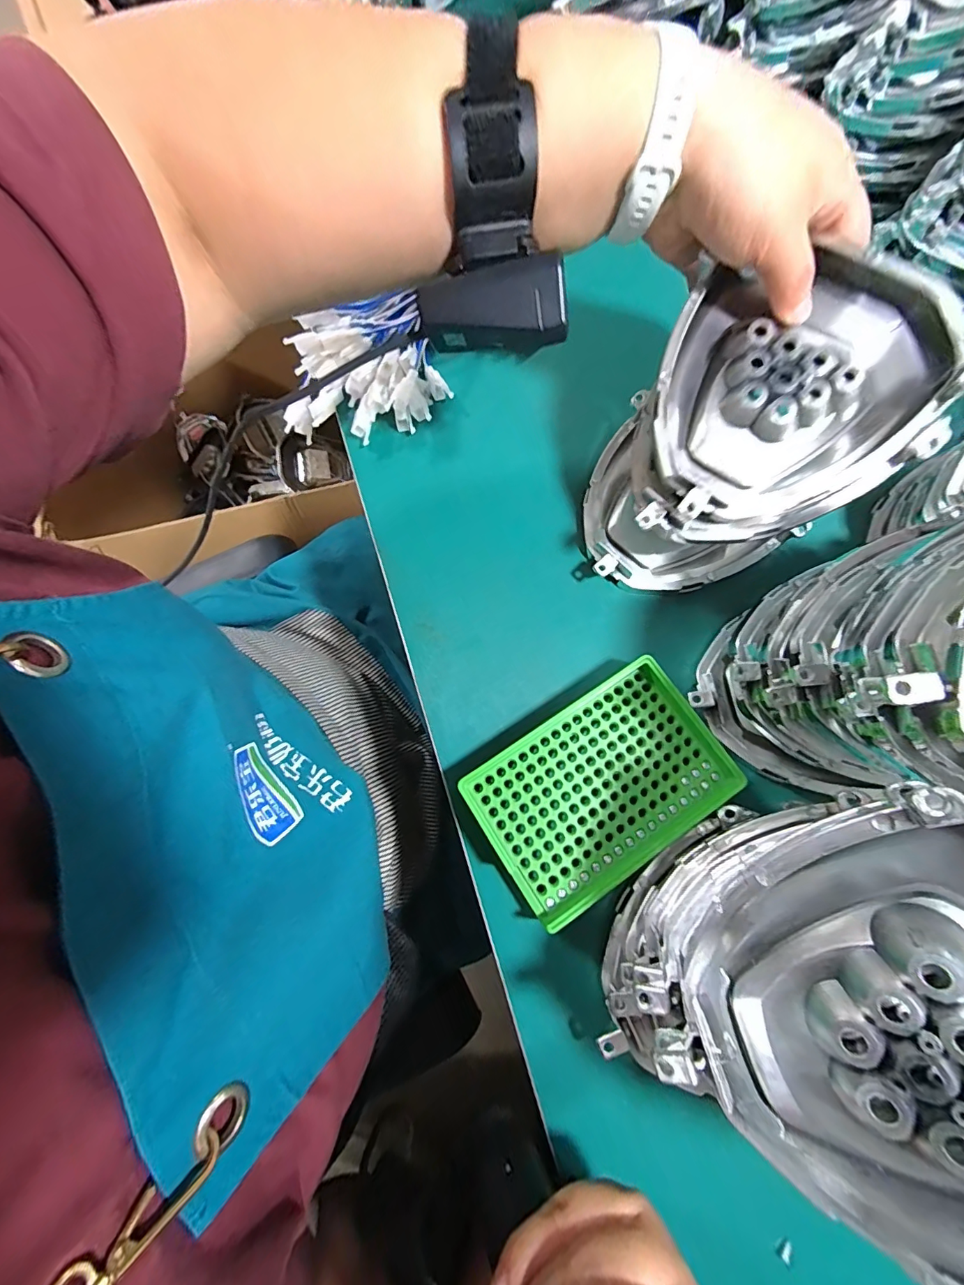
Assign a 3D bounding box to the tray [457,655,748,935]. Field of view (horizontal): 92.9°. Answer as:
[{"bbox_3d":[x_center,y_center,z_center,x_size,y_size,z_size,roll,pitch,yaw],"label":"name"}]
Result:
[{"bbox_3d":[0.068,0.082,0.268,0.138,0.032,0.089,-32,76,-7],"label":"tray"}]

